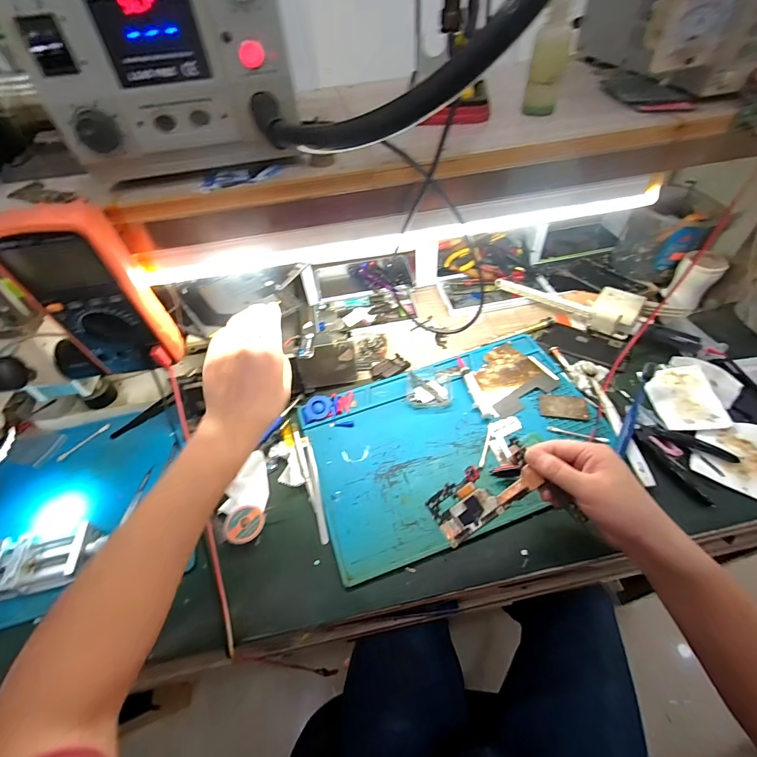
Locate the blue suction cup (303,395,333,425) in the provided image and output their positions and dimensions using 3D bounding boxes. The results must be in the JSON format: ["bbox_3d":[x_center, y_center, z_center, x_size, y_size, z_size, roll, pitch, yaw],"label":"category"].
[{"bbox_3d":[-0.086,0.042,0.532,0.040,0.008,0.039,-15,51,-8],"label":"blue suction cup"}]

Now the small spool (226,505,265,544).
[{"bbox_3d":[-0.154,0.168,0.437,0.041,0.010,0.043,-3,50,3],"label":"small spool"}]

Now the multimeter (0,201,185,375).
[{"bbox_3d":[-0.267,-0.076,0.362,0.090,0.171,0.049,-9,50,-2],"label":"multimeter"}]

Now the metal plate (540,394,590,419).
[{"bbox_3d":[0.252,0.039,0.513,0.060,0.006,0.035,4,59,16],"label":"metal plate"}]

